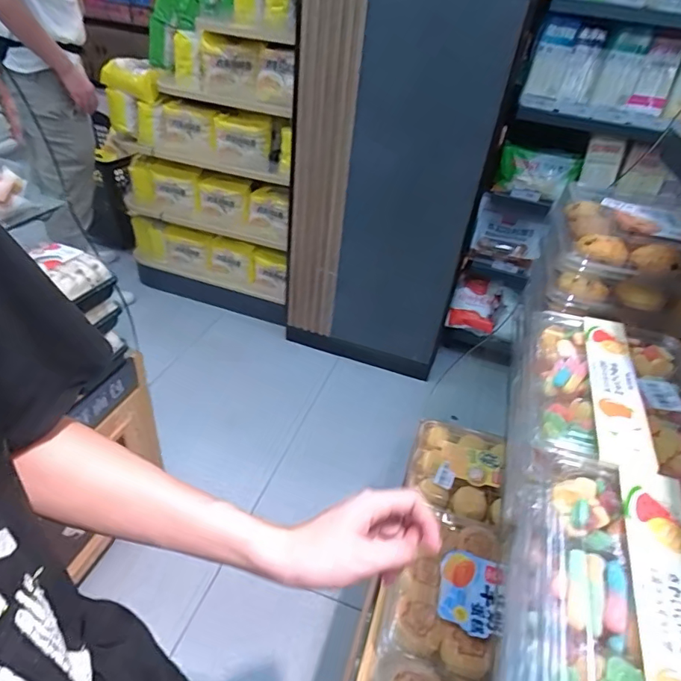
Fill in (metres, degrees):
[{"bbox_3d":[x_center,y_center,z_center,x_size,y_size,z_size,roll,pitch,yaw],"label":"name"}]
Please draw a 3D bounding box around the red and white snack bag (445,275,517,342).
[{"bbox_3d":[0.574,-0.130,1.902,0.251,0.181,0.116,20,39,16],"label":"red and white snack bag"}]

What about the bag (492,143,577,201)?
[{"bbox_3d":[0.660,-0.566,1.627,0.248,0.145,0.070,25,40,21],"label":"bag"}]

